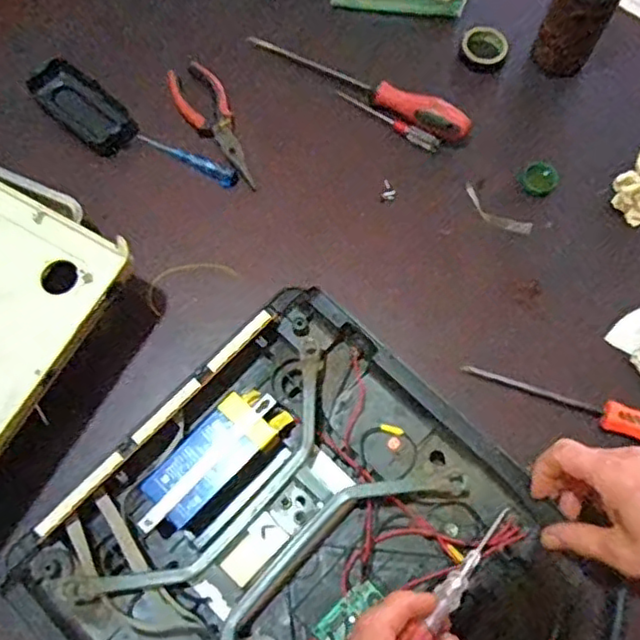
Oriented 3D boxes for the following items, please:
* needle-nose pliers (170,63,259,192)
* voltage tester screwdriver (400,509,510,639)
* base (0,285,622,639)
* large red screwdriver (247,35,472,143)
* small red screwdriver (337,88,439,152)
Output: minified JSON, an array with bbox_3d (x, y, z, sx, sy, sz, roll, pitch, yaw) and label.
[{"bbox_3d":[-0.102,-0.196,0.647,0.049,0.010,0.153,-29,74,-11],"label":"needle-nose pliers"},{"bbox_3d":[0.089,0.167,0.415,0.015,0.018,0.171,46,32,13],"label":"voltage tester screwdriver"},{"bbox_3d":[-0.005,0.190,0.483,0.352,0.052,0.315,43,75,13],"label":"base"},{"bbox_3d":[0.038,-0.247,0.661,0.252,0.030,0.030,32,73,9],"label":"large red screwdriver"},{"bbox_3d":[0.068,-0.204,0.657,0.118,0.014,0.012,31,73,9],"label":"small red screwdriver"}]

